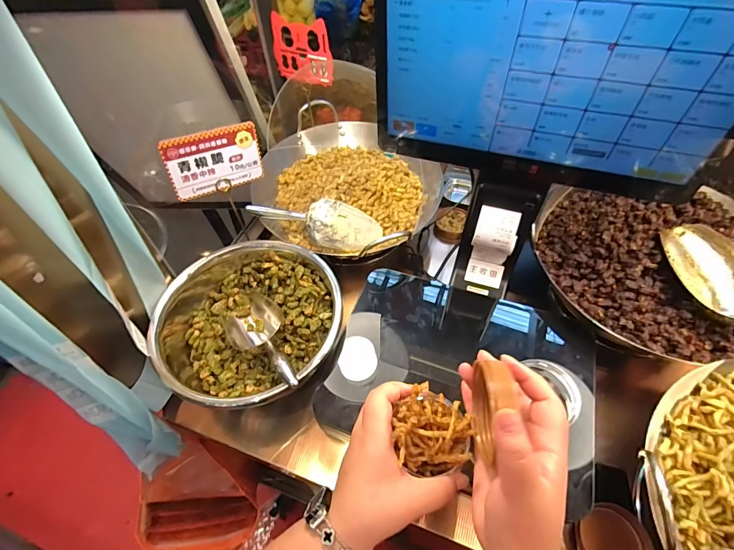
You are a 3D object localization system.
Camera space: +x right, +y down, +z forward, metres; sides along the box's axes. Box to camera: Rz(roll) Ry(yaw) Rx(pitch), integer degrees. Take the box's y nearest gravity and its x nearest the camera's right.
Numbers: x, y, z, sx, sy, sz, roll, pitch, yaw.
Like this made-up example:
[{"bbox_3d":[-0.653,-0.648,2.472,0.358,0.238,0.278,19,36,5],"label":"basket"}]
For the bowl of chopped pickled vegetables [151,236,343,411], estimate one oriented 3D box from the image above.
[{"bbox_3d":[-0.201,0.075,0.612,0.315,0.094,0.277,26,57,21],"label":"bowl of chopped pickled vegetables"}]

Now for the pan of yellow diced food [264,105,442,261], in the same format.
[{"bbox_3d":[-0.037,-0.198,0.769,0.331,0.116,0.298,-9,52,-5],"label":"pan of yellow diced food"}]

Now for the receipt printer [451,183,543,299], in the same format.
[{"bbox_3d":[0.196,-0.052,0.568,0.090,0.173,0.068,14,54,13],"label":"receipt printer"}]

